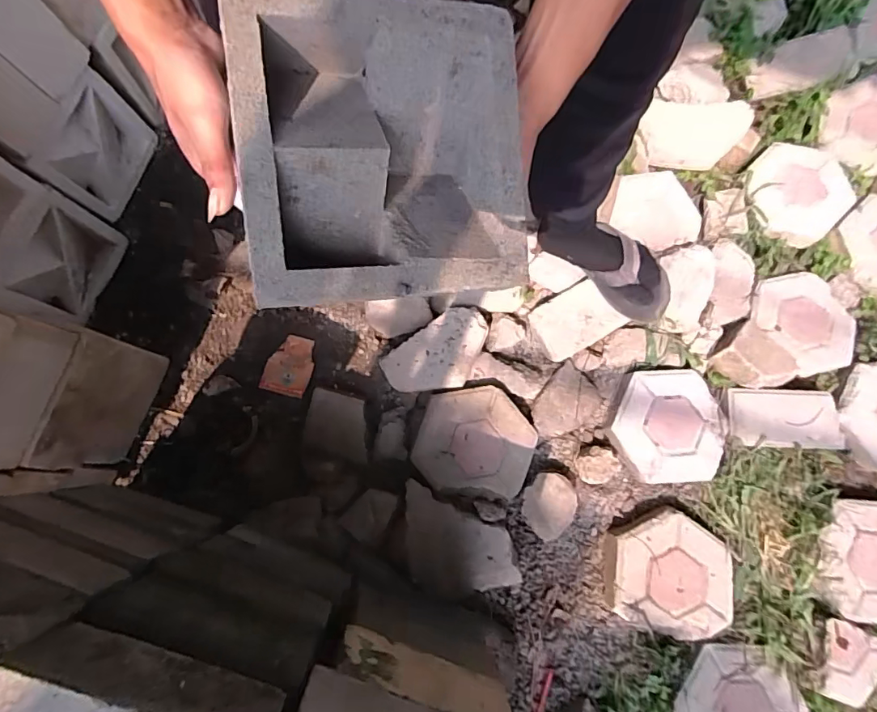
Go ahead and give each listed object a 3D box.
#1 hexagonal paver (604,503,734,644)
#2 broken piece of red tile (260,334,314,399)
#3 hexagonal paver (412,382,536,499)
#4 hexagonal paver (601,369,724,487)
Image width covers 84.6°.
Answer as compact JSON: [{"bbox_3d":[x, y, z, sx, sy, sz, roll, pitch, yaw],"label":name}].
[{"bbox_3d":[0.391,0.367,0.818,0.213,0.052,0.187,24,80,5],"label":"hexagonal paver"},{"bbox_3d":[-0.277,0.016,0.899,0.084,0.015,0.110,14,79,3],"label":"broken piece of red tile"},{"bbox_3d":[0.065,0.147,0.852,0.203,0.054,0.174,6,79,1],"label":"hexagonal paver"},{"bbox_3d":[0.412,0.123,0.868,0.195,0.039,0.196,1,79,0],"label":"hexagonal paver"}]

